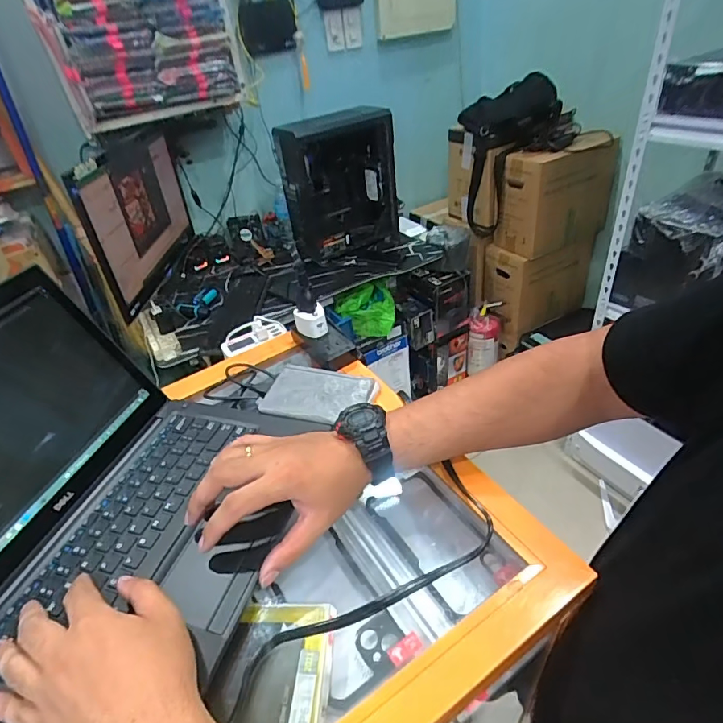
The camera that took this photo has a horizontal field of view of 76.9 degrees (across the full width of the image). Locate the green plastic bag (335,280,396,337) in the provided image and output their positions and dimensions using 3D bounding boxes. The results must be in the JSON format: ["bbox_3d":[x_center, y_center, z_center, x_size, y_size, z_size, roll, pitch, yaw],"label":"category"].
[{"bbox_3d":[0.017,-0.200,1.700,0.223,0.171,0.135,-12,38,-5],"label":"green plastic bag"}]

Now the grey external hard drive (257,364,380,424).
[{"bbox_3d":[-0.051,0.037,0.516,0.126,0.012,0.077,7,41,19],"label":"grey external hard drive"}]

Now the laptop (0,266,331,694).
[{"bbox_3d":[-0.236,0.078,0.370,0.305,0.175,0.294,6,40,17],"label":"laptop"}]

